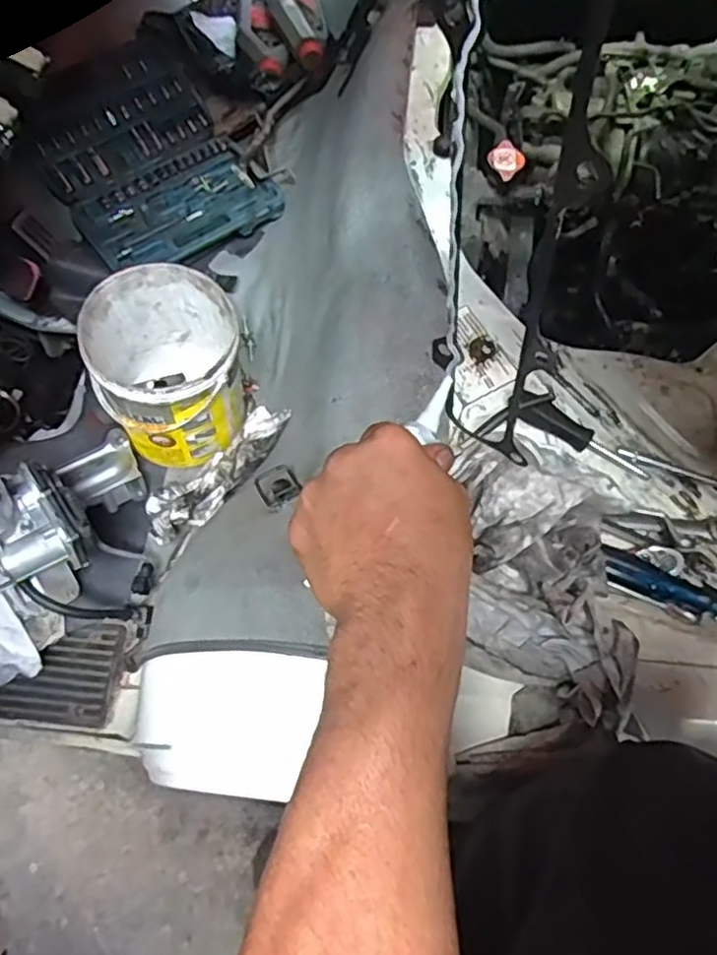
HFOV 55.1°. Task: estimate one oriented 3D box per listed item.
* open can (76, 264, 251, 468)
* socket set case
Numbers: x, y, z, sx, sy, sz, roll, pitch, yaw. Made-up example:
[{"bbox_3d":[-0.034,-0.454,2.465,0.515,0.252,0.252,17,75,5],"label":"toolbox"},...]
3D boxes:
[{"bbox_3d":[-0.227,-0.126,0.854,0.167,0.205,0.180,-12,62,-6],"label":"open can"},{"bbox_3d":[-0.318,-0.469,1.050,0.273,0.100,0.361,-32,66,-16],"label":"socket set case"}]

